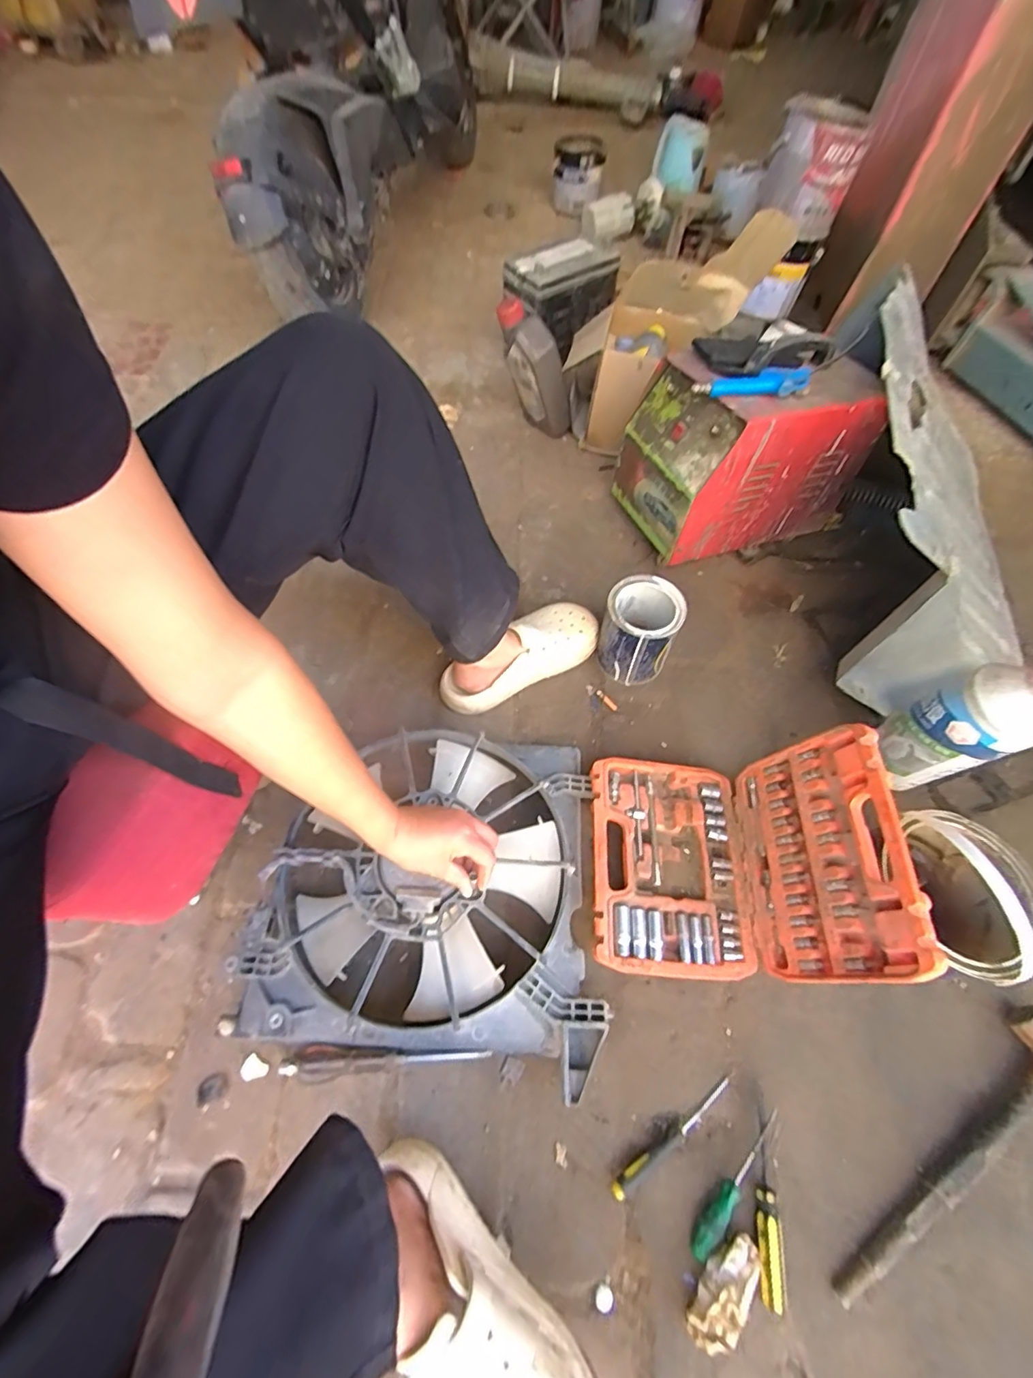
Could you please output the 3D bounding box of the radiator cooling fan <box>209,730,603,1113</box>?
[{"bbox_3d":[-0.093,0.221,0.624,0.378,0.094,0.365,5,61,2],"label":"radiator cooling fan"}]

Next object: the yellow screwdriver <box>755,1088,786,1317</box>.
[{"bbox_3d":[0.245,0.493,0.516,0.022,0.018,0.159,9,62,4],"label":"yellow screwdriver"}]

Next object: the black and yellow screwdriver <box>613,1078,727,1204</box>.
[{"bbox_3d":[0.163,0.457,0.537,0.158,0.026,0.016,-26,65,-15],"label":"black and yellow screwdriver"}]

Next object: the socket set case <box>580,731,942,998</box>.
[{"bbox_3d":[0.231,0.182,0.589,0.267,0.201,0.245,4,61,1],"label":"socket set case"}]

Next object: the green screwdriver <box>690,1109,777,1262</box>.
[{"bbox_3d":[0.217,0.483,0.515,0.142,0.019,0.020,-38,68,-19],"label":"green screwdriver"}]

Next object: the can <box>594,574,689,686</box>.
[{"bbox_3d":[0.179,-0.083,0.782,0.104,0.130,0.101,0,61,-1],"label":"can"}]

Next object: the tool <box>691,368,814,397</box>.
[{"bbox_3d":[0.327,-0.424,0.741,0.147,0.028,0.044,8,60,23],"label":"tool"}]

